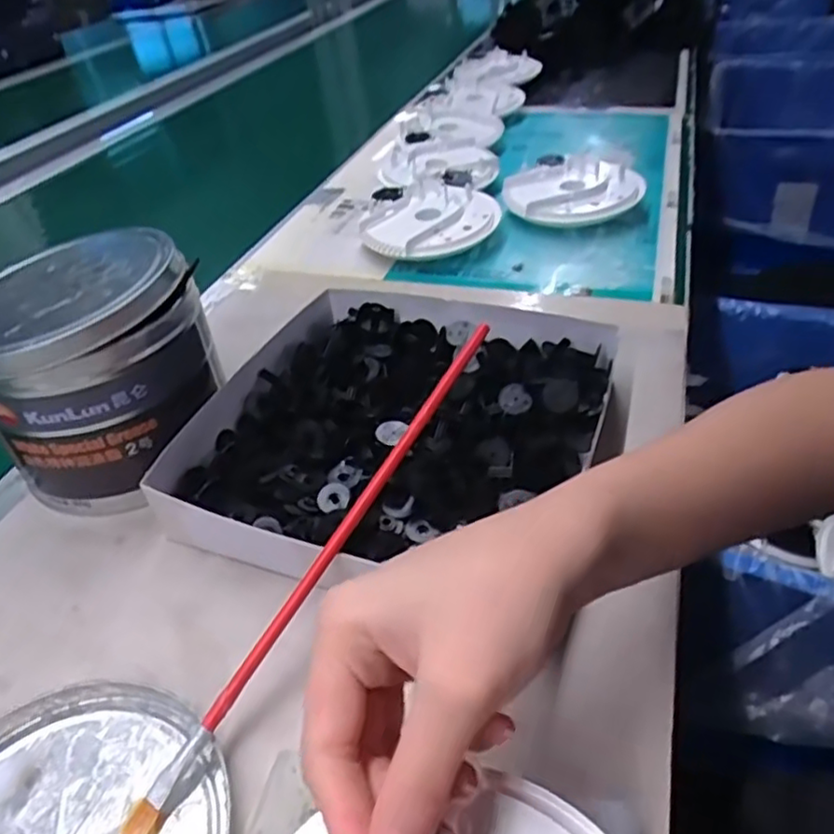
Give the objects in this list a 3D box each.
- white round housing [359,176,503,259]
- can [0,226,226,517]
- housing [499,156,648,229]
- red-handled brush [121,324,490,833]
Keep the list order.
[{"bbox_3d":[0.011,-0.173,0.577,0.118,0.035,0.116,-4,40,3],"label":"white round housing"},{"bbox_3d":[-0.172,-0.022,0.361,0.122,0.118,0.113,-35,47,-29],"label":"can"},{"bbox_3d":[0.143,-0.209,0.596,0.119,0.032,0.119,-4,40,3],"label":"housing"},{"bbox_3d":[-0.035,0.056,0.277,0.012,0.007,0.250,22,68,32],"label":"red-handled brush"}]

